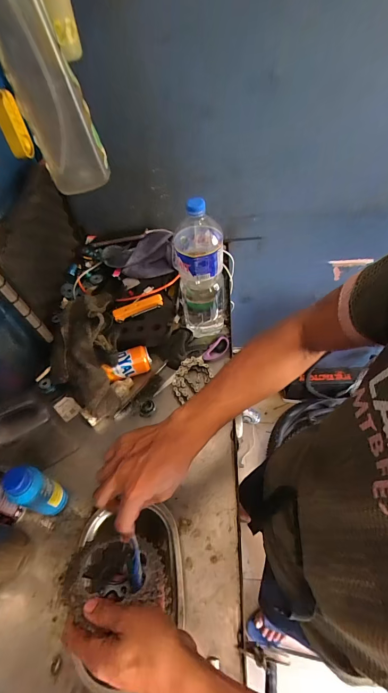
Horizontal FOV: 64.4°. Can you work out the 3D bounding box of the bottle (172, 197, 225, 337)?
[{"bbox_3d":[0.020,-0.143,0.621,0.105,0.307,0.099,0,54,3],"label":"bottle"}]

